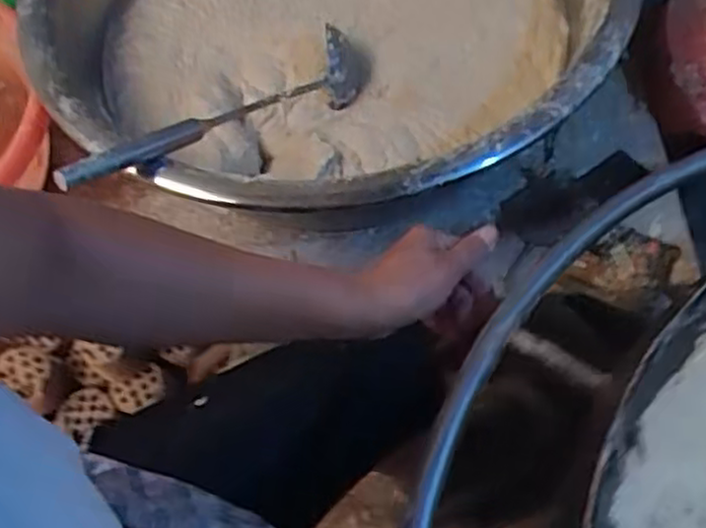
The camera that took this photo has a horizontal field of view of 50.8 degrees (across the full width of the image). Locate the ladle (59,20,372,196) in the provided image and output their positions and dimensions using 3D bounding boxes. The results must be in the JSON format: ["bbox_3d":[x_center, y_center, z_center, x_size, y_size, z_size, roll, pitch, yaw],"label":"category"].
[{"bbox_3d":[-0.103,-0.145,0.698,0.059,0.065,0.380,37,46,22],"label":"ladle"}]

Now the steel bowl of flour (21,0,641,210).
[{"bbox_3d":[-0.036,-0.306,0.822,0.586,0.147,0.655,-4,60,2],"label":"steel bowl of flour"}]

